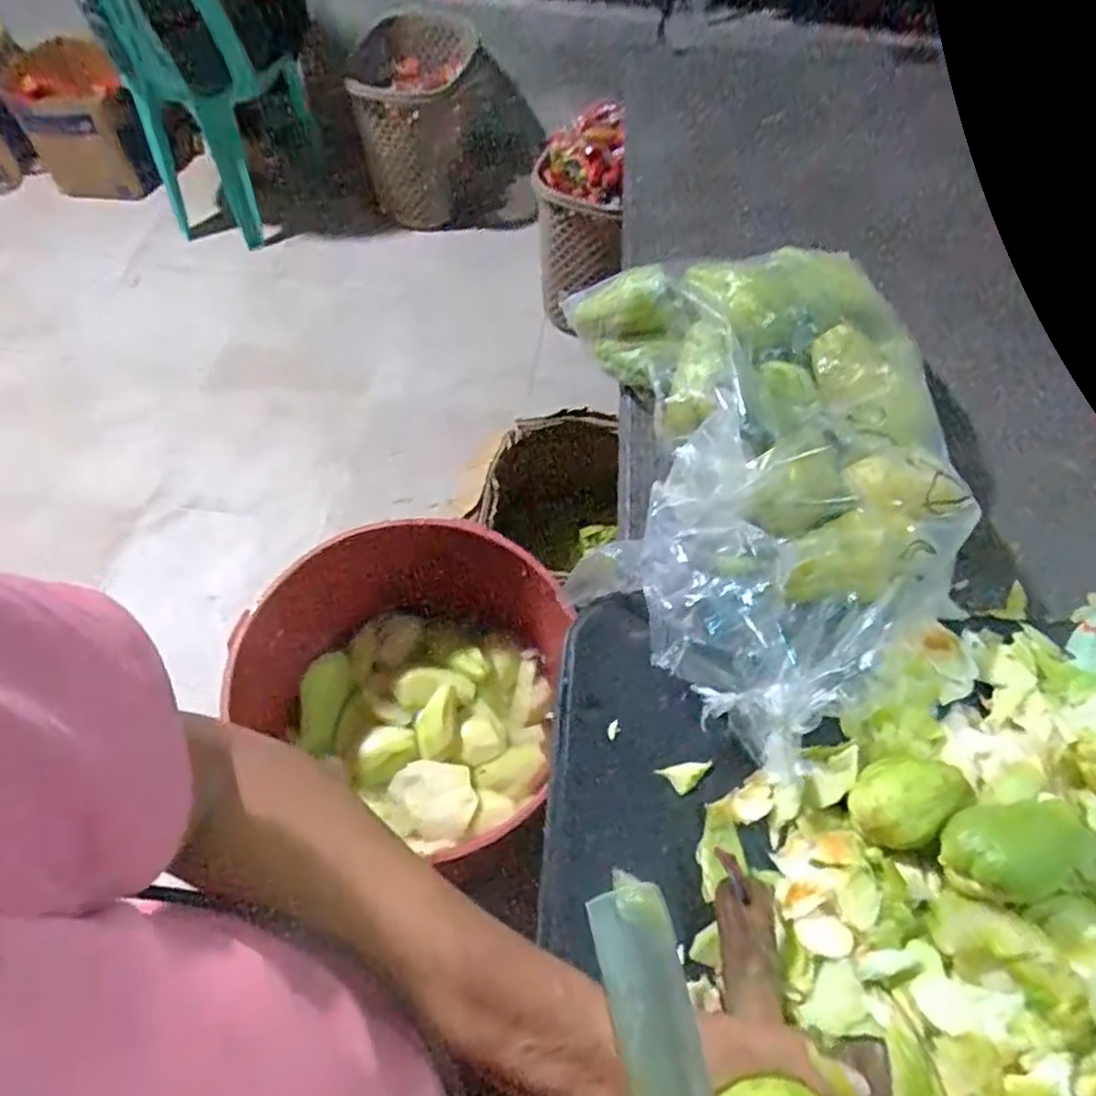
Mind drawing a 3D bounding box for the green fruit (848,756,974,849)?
[{"bbox_3d":[0.294,0.200,0.575,0.096,0.048,0.066,-33,65,-21],"label":"green fruit"}]

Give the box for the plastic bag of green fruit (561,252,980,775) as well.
[{"bbox_3d":[0.223,-0.083,0.717,0.357,0.130,0.532,4,58,0],"label":"plastic bag of green fruit"}]

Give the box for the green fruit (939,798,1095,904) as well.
[{"bbox_3d":[0.352,0.221,0.523,0.117,0.051,0.064,-8,59,-7],"label":"green fruit"}]

